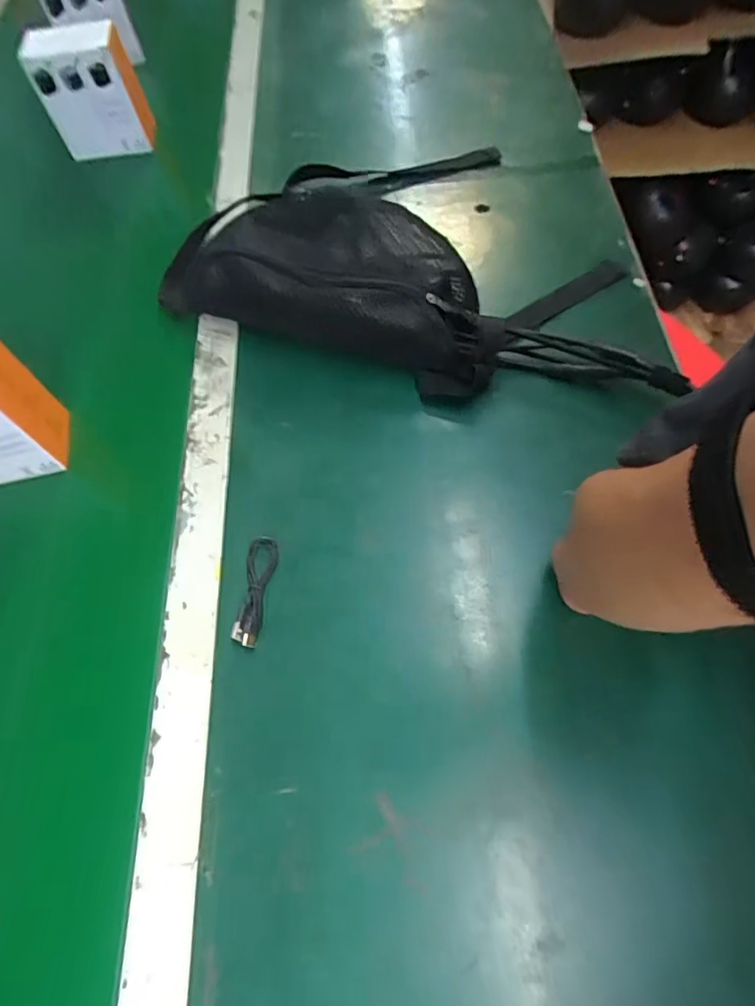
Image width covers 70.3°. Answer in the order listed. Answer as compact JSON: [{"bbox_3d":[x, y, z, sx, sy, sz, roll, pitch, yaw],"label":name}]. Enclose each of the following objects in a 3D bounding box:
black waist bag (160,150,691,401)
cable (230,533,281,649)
[{"bbox_3d":[0.035,-0.263,0.519,0.453,0.067,0.328,14,66,9],"label":"black waist bag"},{"bbox_3d":[-0.092,0.064,0.404,0.020,0.015,0.084,5,64,5],"label":"cable"}]

